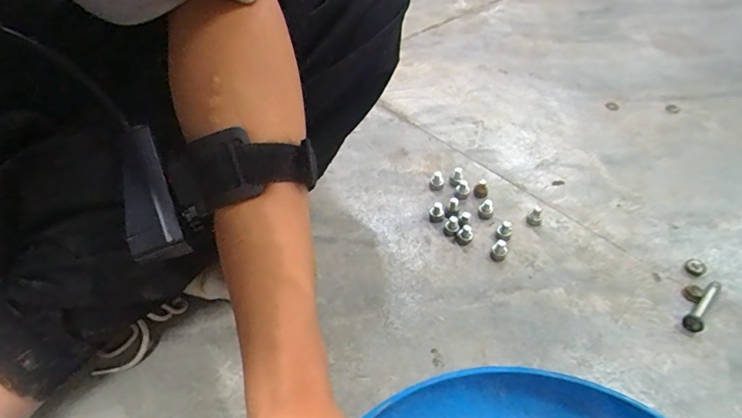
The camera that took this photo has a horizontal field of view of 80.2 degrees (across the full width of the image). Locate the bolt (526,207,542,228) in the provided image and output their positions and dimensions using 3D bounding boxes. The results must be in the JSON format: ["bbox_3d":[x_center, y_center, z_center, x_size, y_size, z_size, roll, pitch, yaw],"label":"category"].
[{"bbox_3d":[0.157,0.008,0.422,0.013,0.015,0.014,20,49,17],"label":"bolt"}]

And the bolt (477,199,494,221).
[{"bbox_3d":[0.113,0.001,0.432,0.014,0.016,0.016,16,48,14],"label":"bolt"}]

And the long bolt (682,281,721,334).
[{"bbox_3d":[0.269,0.076,0.355,0.063,0.010,0.013,-34,55,-29],"label":"long bolt"}]

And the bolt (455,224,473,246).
[{"bbox_3d":[0.086,0.025,0.407,0.014,0.018,0.015,13,47,11],"label":"bolt"}]

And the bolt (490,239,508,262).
[{"bbox_3d":[0.115,0.038,0.396,0.014,0.015,0.015,1,46,-1],"label":"bolt"}]

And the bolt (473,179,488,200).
[{"bbox_3d":[0.112,-0.020,0.450,0.014,0.016,0.015,16,48,14],"label":"bolt"}]

